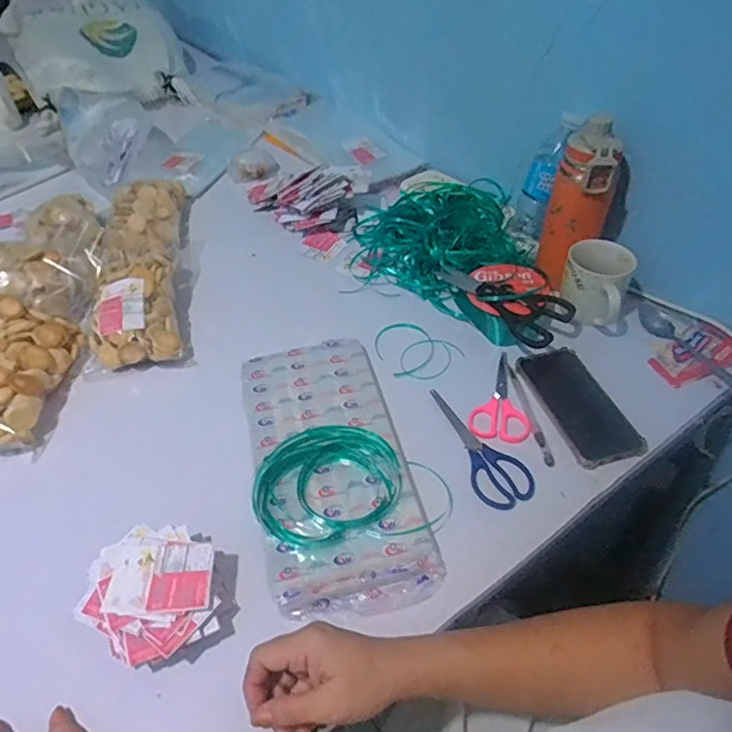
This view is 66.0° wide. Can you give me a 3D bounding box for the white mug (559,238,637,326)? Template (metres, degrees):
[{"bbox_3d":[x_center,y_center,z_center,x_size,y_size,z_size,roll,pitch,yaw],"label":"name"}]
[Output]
[{"bbox_3d":[0.301,-0.109,0.744,0.083,0.092,0.078,19,49,19],"label":"white mug"}]

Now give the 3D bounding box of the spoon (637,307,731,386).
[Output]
[{"bbox_3d":[0.405,-0.026,0.721,0.036,0.015,0.162,-13,46,-10],"label":"spoon"}]

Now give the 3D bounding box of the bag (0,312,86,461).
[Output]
[{"bbox_3d":[-0.436,0.014,0.681,0.119,0.069,0.187,1,45,3],"label":"bag"}]

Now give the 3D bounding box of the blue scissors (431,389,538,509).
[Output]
[{"bbox_3d":[0.127,0.084,0.634,0.062,0.004,0.169,-15,47,-12],"label":"blue scissors"}]

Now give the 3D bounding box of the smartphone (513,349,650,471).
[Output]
[{"bbox_3d":[0.243,0.042,0.650,0.076,0.010,0.162,-21,52,-3],"label":"smartphone"}]

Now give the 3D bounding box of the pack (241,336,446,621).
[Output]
[{"bbox_3d":[-0.042,0.097,0.618,0.156,0.026,0.338,-12,46,-9],"label":"pack"}]

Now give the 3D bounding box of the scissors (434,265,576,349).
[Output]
[{"bbox_3d":[0.172,-0.090,0.752,0.192,0.023,0.072,30,66,27],"label":"scissors"}]

